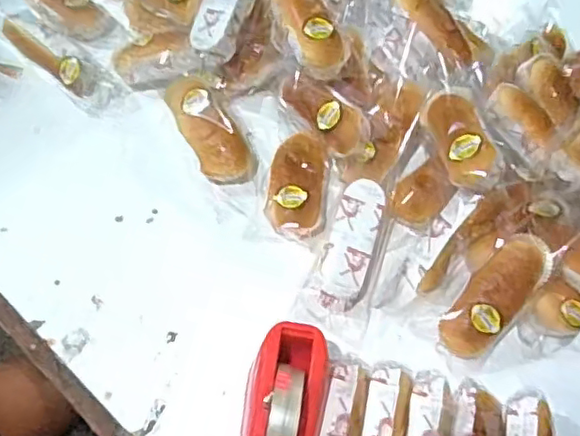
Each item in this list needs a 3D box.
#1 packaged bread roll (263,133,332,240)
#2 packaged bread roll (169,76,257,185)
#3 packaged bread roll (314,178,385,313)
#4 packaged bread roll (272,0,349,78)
[{"bbox_3d":[0.010,-0.038,0.732,0.071,0.053,0.121,6,60,0],"label":"packaged bread roll"},{"bbox_3d":[-0.099,-0.105,0.739,0.057,0.038,0.145,-30,85,-19],"label":"packaged bread roll"},{"bbox_3d":[0.069,0.030,0.679,0.056,0.040,0.143,16,81,5],"label":"packaged bread roll"},{"bbox_3d":[0.020,-0.229,0.730,0.065,0.051,0.135,-18,63,-14],"label":"packaged bread roll"}]

